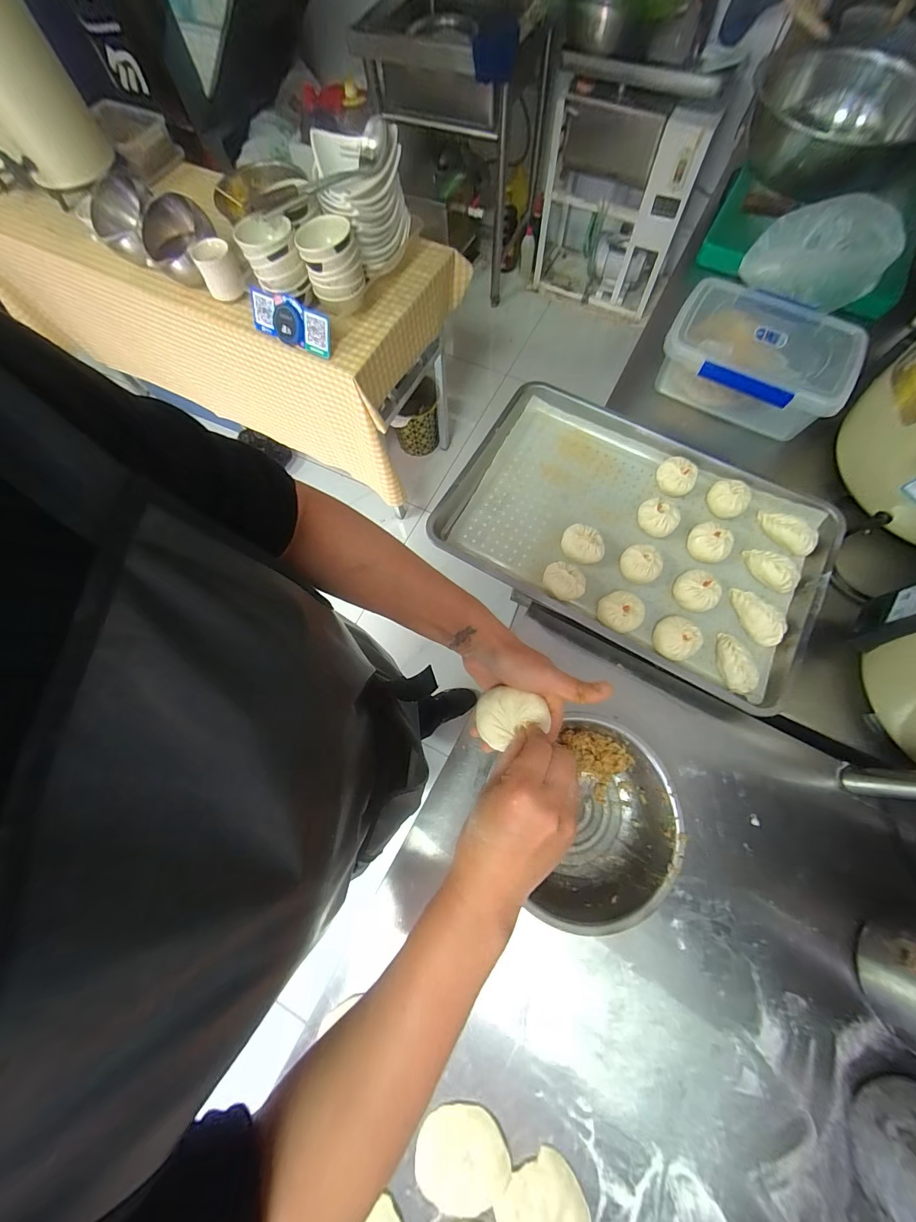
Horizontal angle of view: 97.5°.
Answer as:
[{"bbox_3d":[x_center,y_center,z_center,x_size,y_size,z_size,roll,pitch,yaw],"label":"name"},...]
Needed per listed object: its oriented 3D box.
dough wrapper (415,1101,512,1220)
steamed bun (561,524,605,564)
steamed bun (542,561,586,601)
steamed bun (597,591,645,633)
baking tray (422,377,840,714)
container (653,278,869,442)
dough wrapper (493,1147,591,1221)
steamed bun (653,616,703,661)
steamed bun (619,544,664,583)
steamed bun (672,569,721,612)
[{"bbox_3d":[0.005,0.614,0.446,0.101,0.006,0.088,1,72,2],"label":"dough wrapper"},{"bbox_3d":[0.205,-0.108,0.666,0.070,0.042,0.061,4,72,3],"label":"steamed bun"},{"bbox_3d":[0.169,-0.044,0.642,0.068,0.045,0.058,36,77,13],"label":"steamed bun"},{"bbox_3d":[0.251,0.003,0.621,0.064,0.034,0.062,-1,72,2],"label":"steamed bun"},{"bbox_3d":[0.289,-0.136,0.680,0.594,0.056,0.396,29,75,11],"label":"baking tray"},{"bbox_3d":[0.544,-0.461,0.751,0.310,0.106,0.218,26,75,10],"label":"container"},{"bbox_3d":[0.094,0.660,0.433,0.094,0.012,0.094,-24,73,-6],"label":"dough wrapper"},{"bbox_3d":[0.327,0.045,0.608,0.062,0.041,0.062,-1,72,2],"label":"steamed bun"},{"bbox_3d":[0.298,-0.077,0.653,0.064,0.037,0.062,-1,72,2],"label":"steamed bun"},{"bbox_3d":[0.374,-0.031,0.632,0.060,0.034,0.063,-1,72,2],"label":"steamed bun"}]

